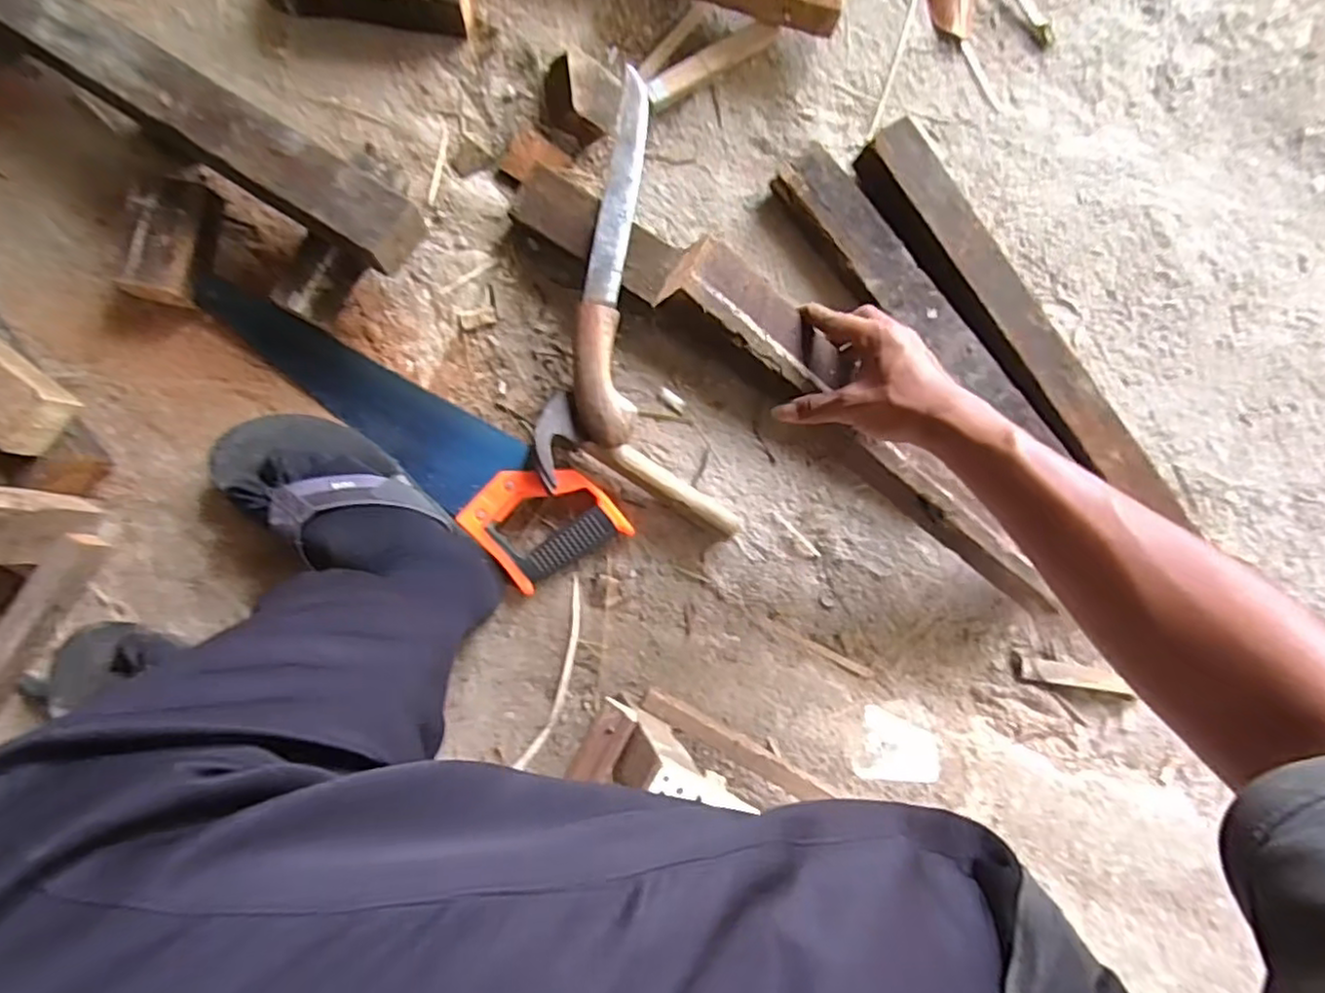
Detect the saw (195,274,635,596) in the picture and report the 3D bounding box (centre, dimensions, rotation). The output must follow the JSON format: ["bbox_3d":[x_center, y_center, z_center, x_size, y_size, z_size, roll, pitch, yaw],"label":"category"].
[{"bbox_3d":[-0.249,-0.070,0.642,0.411,0.049,0.116,35,83,0],"label":"saw"}]

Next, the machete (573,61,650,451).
[{"bbox_3d":[-0.044,-0.229,0.643,0.057,0.022,0.357,5,84,-4],"label":"machete"}]

